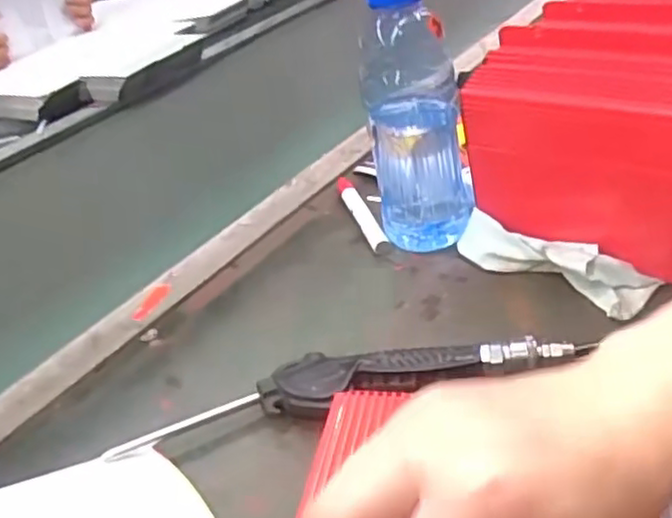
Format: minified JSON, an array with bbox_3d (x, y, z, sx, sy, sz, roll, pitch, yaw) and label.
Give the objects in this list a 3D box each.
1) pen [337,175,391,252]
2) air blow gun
[{"bbox_3d":[0.023,-0.042,0.637,0.018,0.011,0.126,-15,33,-10],"label":"pen"},{"bbox_3d":[0.004,0.078,0.446,0.274,0.024,0.048,-10,33,-4],"label":"air blow gun"}]

